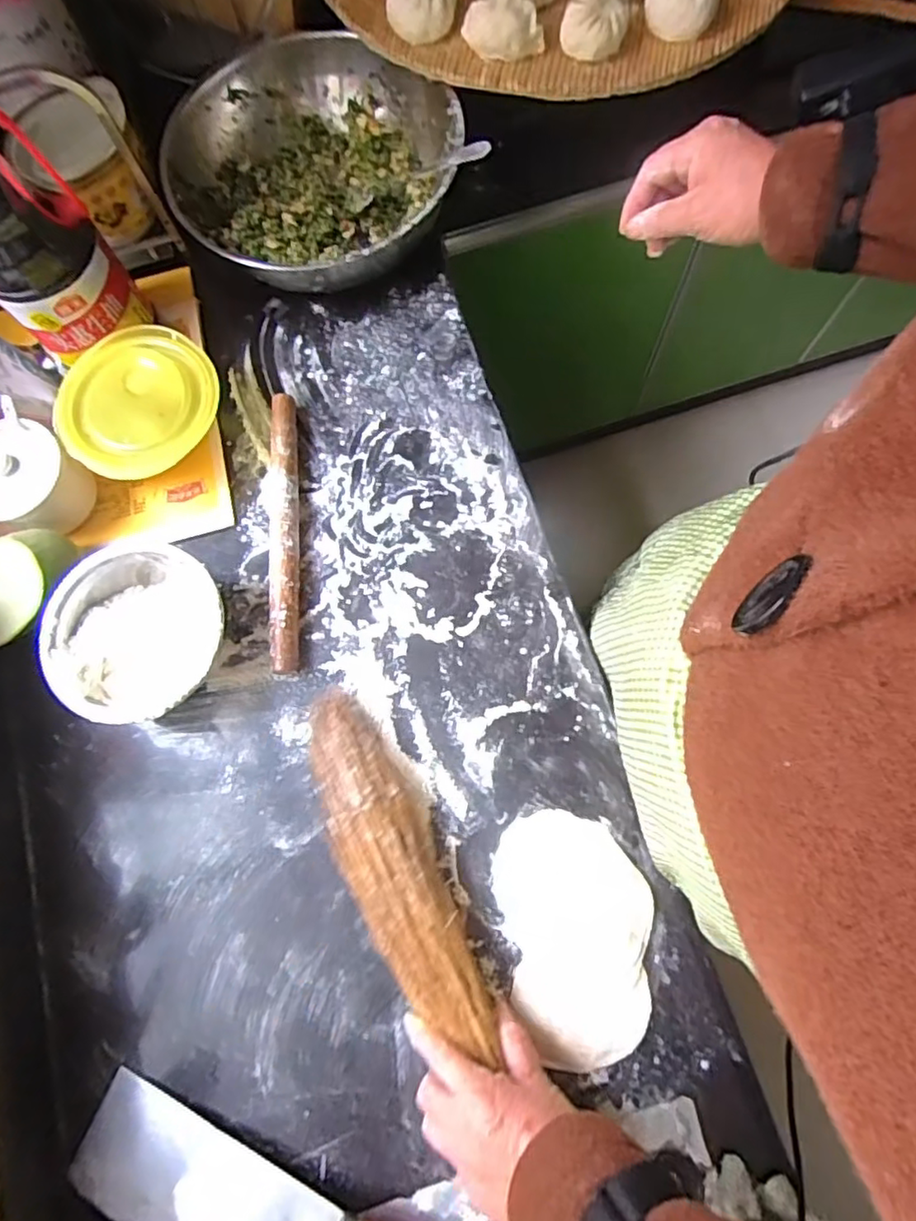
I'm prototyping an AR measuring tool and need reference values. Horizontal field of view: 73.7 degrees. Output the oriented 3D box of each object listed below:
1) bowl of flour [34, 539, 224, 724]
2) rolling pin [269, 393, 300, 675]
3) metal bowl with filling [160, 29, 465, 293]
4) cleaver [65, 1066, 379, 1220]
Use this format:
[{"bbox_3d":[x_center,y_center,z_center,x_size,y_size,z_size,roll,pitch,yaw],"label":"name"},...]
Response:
[{"bbox_3d":[-0.277,0.022,0.544,0.153,0.066,0.152,0,75,2],"label":"bowl of flour"},{"bbox_3d":[-0.166,-0.079,0.585,0.030,0.027,0.277,-5,75,1],"label":"rolling pin"},{"bbox_3d":[-0.147,-0.460,0.654,0.285,0.087,0.289,0,75,2],"label":"metal bowl with filling"},{"bbox_3d":[-0.148,0.455,0.440,0.300,0.039,0.089,21,77,7],"label":"cleaver"}]

